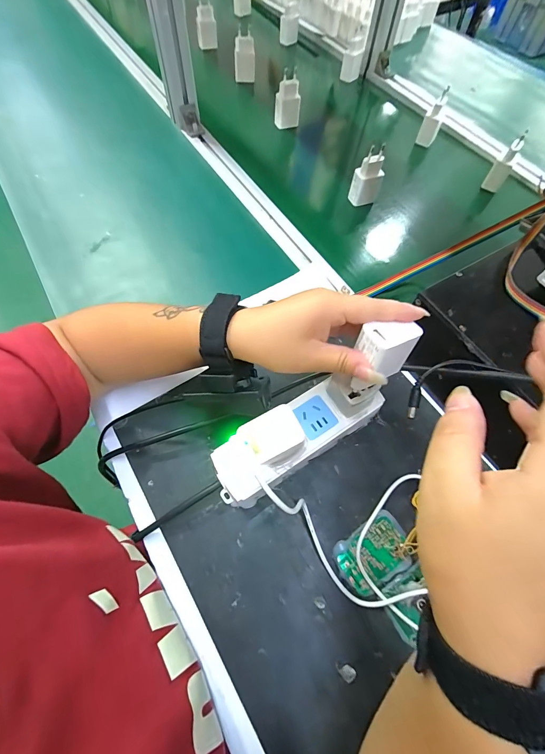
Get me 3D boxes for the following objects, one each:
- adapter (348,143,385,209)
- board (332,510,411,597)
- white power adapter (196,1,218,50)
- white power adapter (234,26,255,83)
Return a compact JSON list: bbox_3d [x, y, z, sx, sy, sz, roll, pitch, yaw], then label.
[{"bbox_3d":[0.140,-0.293,0.479,0.040,0.076,0.020,-14,65,-8],"label":"adapter"},{"bbox_3d":[0.088,0.155,0.285,0.066,0.007,0.044,-29,68,-14],"label":"board"},{"bbox_3d":[-0.143,-0.756,0.704,0.041,0.068,0.027,-9,64,-6],"label":"white power adapter"},{"bbox_3d":[-0.055,-0.625,0.640,0.040,0.076,0.022,-2,64,-2],"label":"white power adapter"}]

